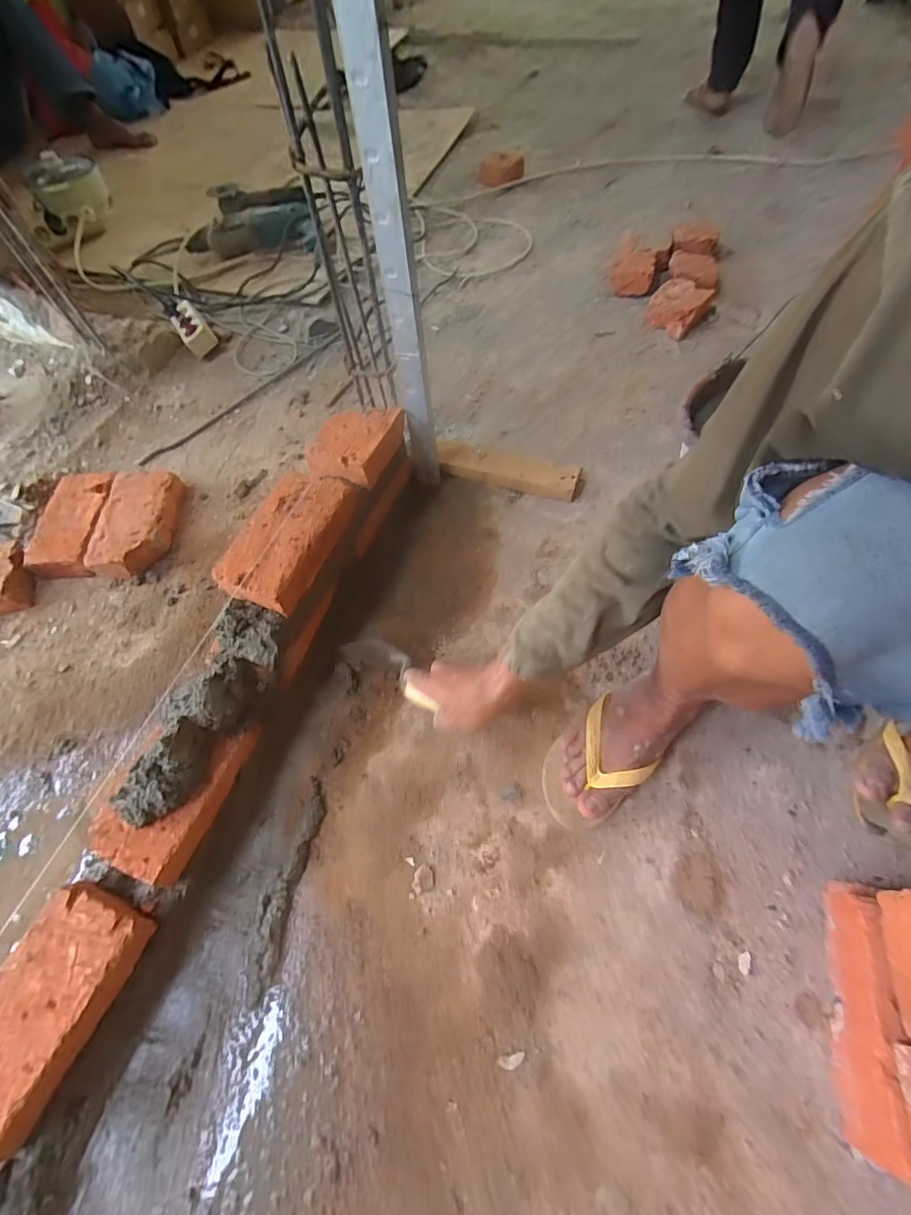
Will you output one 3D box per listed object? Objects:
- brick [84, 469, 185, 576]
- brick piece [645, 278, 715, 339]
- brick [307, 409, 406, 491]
[{"bbox_3d":[-0.537,-0.147,0.792,0.113,0.053,0.200,-1,63,1],"label":"brick"},{"bbox_3d":[0.486,-0.656,1.013,0.109,0.056,0.118,37,69,19],"label":"brick piece"},{"bbox_3d":[-0.152,-0.244,0.689,0.107,0.043,0.152,17,64,12],"label":"brick"}]

